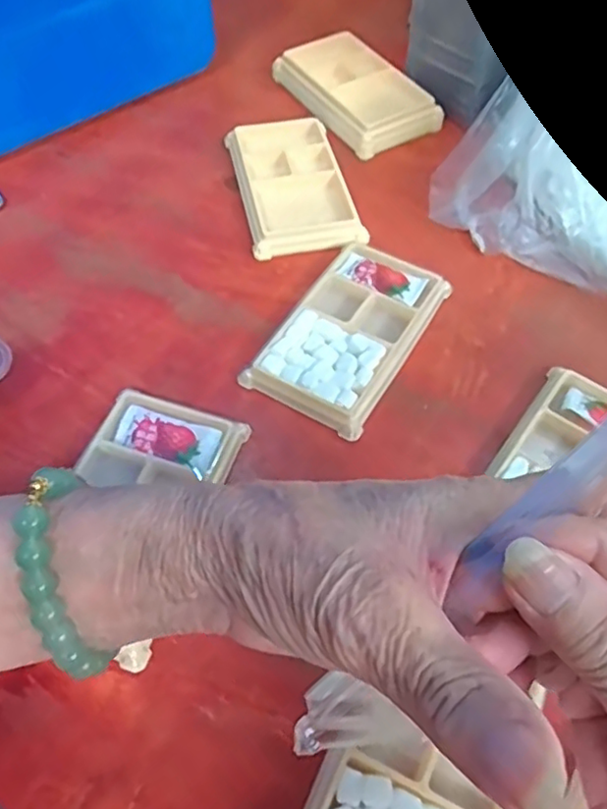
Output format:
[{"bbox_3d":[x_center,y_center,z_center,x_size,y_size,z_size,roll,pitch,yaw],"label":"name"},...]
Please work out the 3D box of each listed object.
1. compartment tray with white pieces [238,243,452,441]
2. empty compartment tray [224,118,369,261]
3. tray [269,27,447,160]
[{"bbox_3d":[0.031,-0.047,0.400,0.077,0.015,0.136,29,61,18],"label":"compartment tray with white pieces"},{"bbox_3d":[-0.009,-0.165,0.471,0.077,0.014,0.141,-10,57,-6],"label":"empty compartment tray"},{"bbox_3d":[0.042,-0.269,0.533,0.076,0.025,0.142,-28,61,-17],"label":"tray"}]

